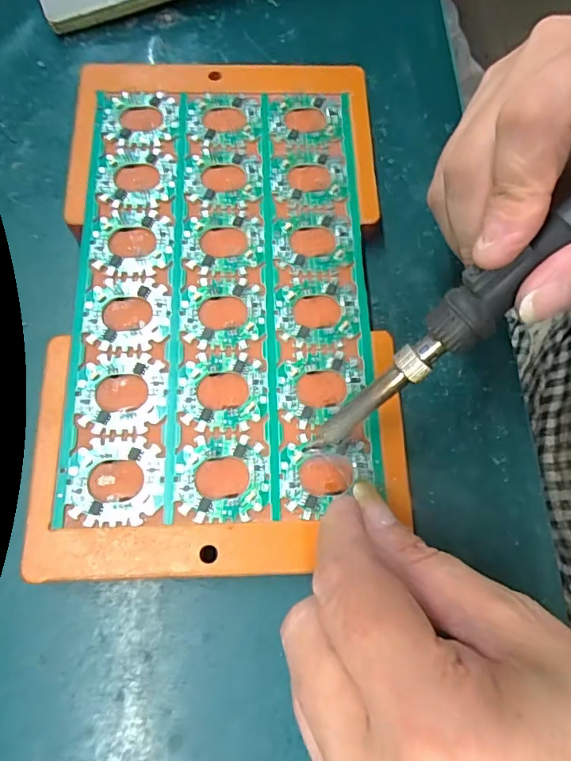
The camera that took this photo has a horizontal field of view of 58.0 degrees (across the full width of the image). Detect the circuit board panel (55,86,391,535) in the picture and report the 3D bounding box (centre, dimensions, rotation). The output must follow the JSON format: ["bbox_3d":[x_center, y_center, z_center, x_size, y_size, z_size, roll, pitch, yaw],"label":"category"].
[{"bbox_3d":[-0.028,-0.044,0.219,0.120,0.004,0.197,-2,72,-3],"label":"circuit board panel"}]

